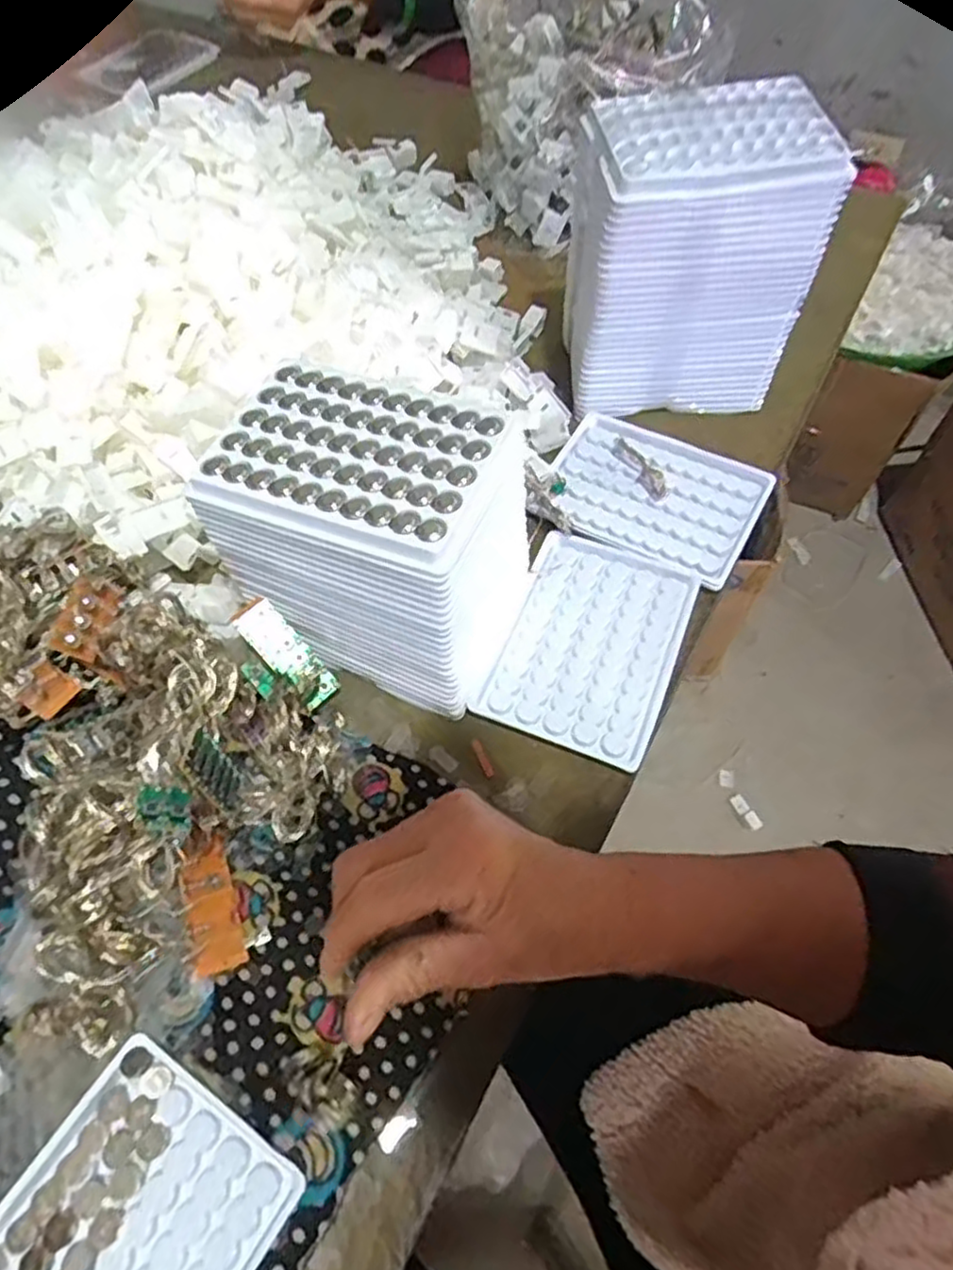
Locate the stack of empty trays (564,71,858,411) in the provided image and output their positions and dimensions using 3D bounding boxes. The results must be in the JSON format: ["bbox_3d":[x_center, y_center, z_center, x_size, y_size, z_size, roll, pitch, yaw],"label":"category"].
[{"bbox_3d":[0.128,-0.234,0.455,0.133,0.152,0.095,-4,60,-3],"label":"stack of empty trays"}]

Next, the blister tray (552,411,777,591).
[{"bbox_3d":[0.111,-0.092,0.456,0.130,0.005,0.095,28,64,13],"label":"blister tray"}]

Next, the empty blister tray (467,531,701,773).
[{"bbox_3d":[0.065,0.002,0.405,0.093,0.005,0.127,21,63,9],"label":"empty blister tray"}]

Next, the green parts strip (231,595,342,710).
[{"bbox_3d":[-0.101,0.008,0.382,0.022,0.011,0.066,-42,90,-7],"label":"green parts strip"}]

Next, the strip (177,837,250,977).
[{"bbox_3d":[-0.121,0.124,0.330,0.021,0.004,0.056,-10,64,-27],"label":"strip"}]

